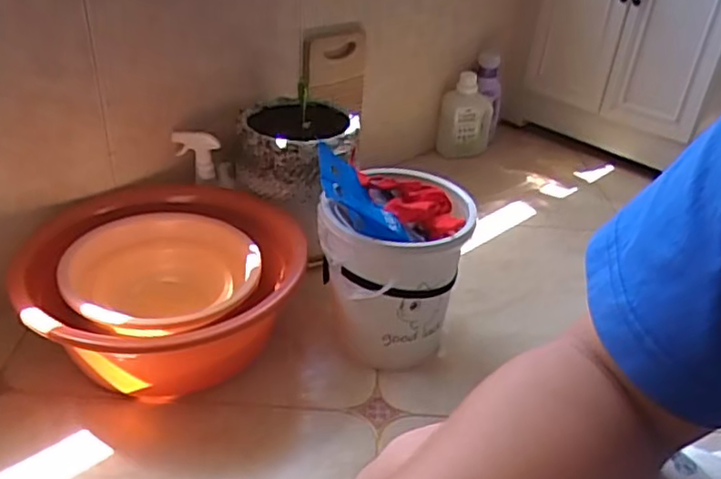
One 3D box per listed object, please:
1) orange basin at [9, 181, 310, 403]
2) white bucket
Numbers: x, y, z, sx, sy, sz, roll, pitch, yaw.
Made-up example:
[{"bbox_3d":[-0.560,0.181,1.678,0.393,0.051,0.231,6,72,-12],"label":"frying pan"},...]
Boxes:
[{"bbox_3d":[-0.340,0.094,1.085,0.420,0.198,0.412,4,33,-2],"label":"orange basin"},{"bbox_3d":[0.047,0.040,1.115,0.249,0.315,0.247,1,33,-6],"label":"white bucket"}]

